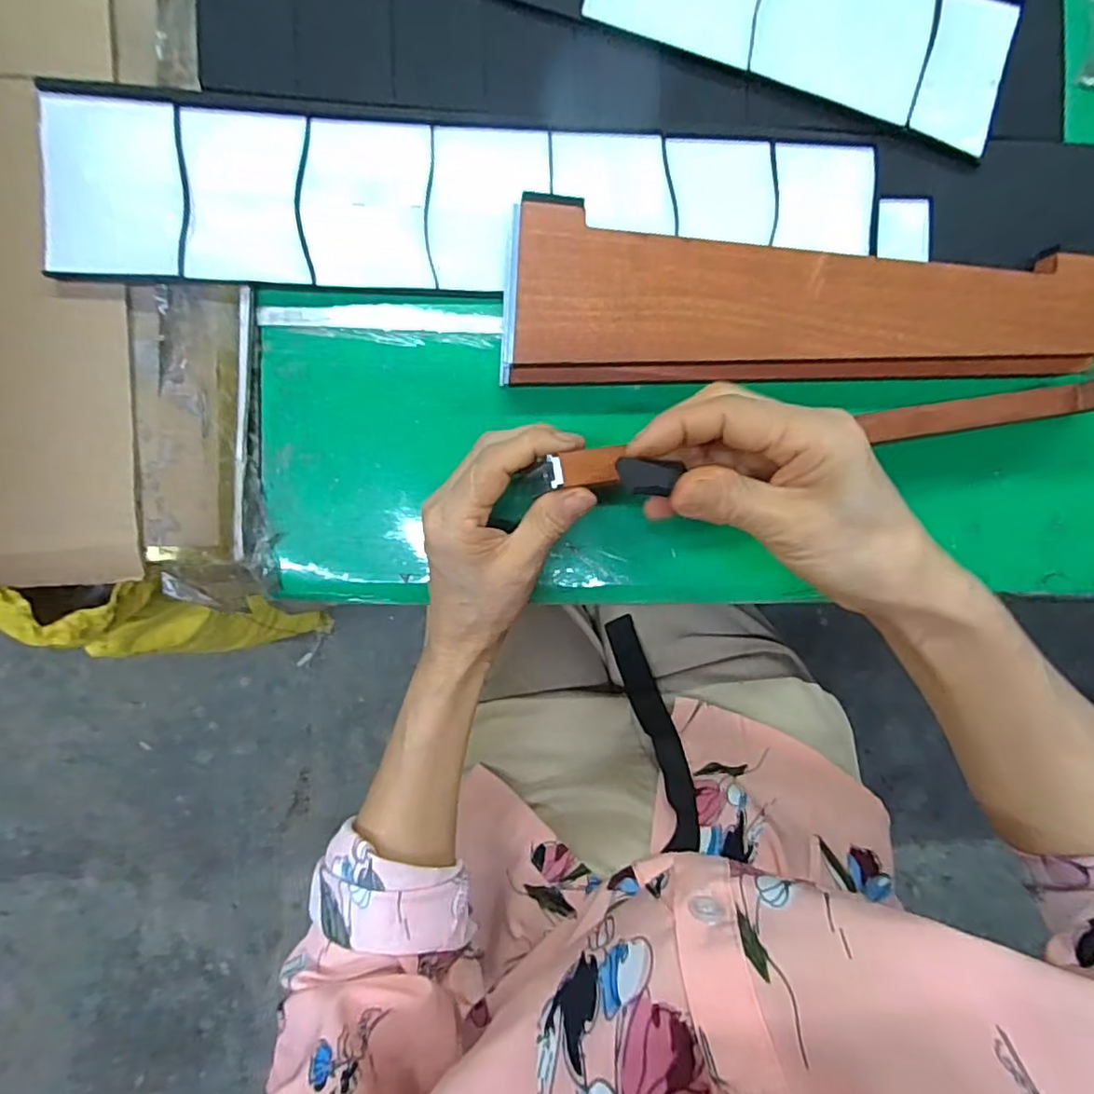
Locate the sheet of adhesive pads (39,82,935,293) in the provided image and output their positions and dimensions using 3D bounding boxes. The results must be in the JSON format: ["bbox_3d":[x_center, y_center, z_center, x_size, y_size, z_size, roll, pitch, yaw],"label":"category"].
[{"bbox_3d":[-0.017,-0.187,0.337,0.467,0.010,0.091,-1,90,-7],"label":"sheet of adhesive pads"}]

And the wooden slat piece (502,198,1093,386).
[{"bbox_3d":[0.153,-0.134,0.340,0.351,0.039,0.083,-2,92,-7],"label":"wooden slat piece"}]

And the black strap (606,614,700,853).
[{"bbox_3d":[0.076,0.119,0.435,0.031,0.202,0.023,0,119,-7],"label":"black strap"}]

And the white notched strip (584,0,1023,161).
[{"bbox_3d":[0.149,-0.303,0.347,0.239,0.008,0.088,15,88,-5],"label":"white notched strip"}]

